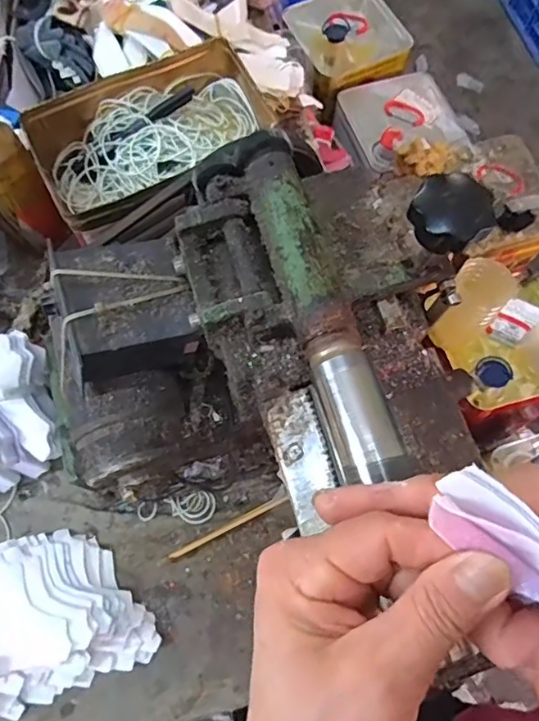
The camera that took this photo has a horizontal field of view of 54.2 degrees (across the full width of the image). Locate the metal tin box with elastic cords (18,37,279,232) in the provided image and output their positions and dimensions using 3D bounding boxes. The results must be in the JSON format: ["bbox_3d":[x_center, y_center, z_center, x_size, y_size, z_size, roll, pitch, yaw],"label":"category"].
[{"bbox_3d":[-0.119,-0.230,0.546,0.239,0.073,0.161,-34,75,-12],"label":"metal tin box with elastic cords"}]

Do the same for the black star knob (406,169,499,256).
[{"bbox_3d":[0.094,-0.076,0.267,0.043,0.013,0.037,-8,71,-4],"label":"black star knob"}]

